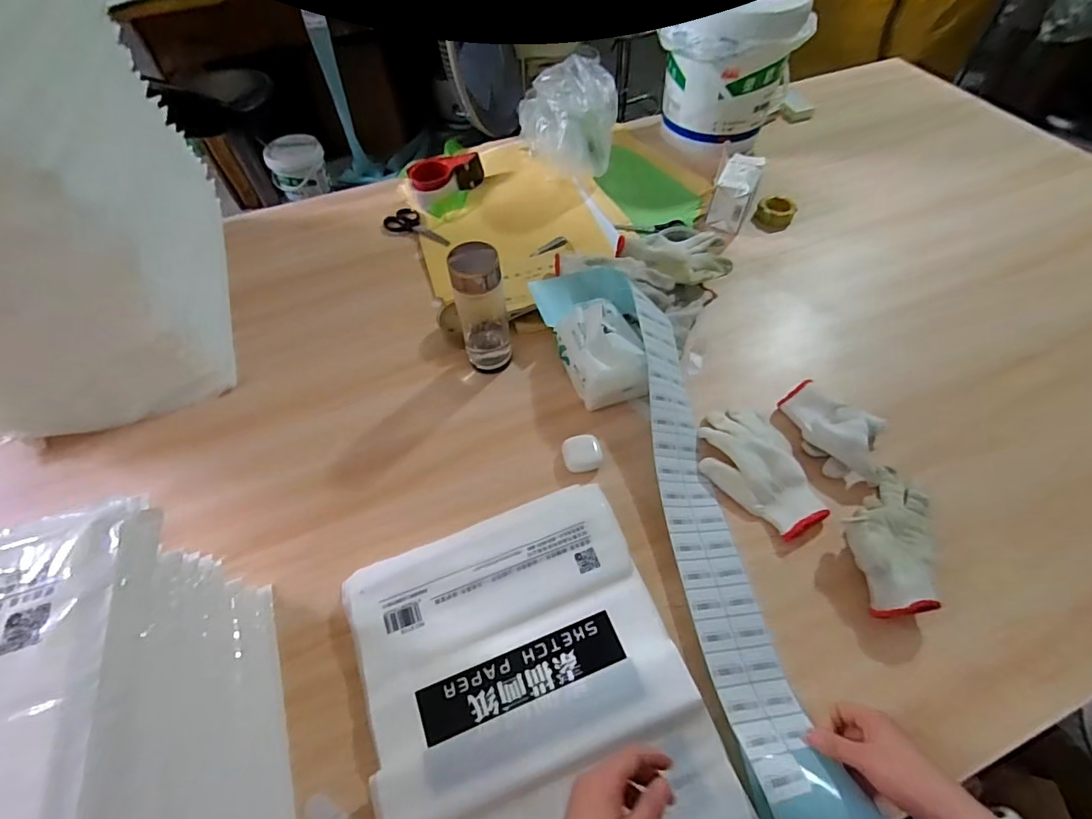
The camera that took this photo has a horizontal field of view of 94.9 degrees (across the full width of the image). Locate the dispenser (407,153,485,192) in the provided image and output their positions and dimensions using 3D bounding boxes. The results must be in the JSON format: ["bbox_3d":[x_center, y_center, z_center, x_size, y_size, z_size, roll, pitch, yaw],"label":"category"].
[{"bbox_3d":[-0.195,-0.457,0.979,0.144,0.052,0.064,-7,56,-3],"label":"dispenser"}]

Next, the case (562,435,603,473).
[{"bbox_3d":[0.048,0.056,0.654,0.050,0.020,0.043,-6,56,-3],"label":"case"}]

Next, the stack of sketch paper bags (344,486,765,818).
[{"bbox_3d":[-0.017,0.272,0.478,0.305,0.039,0.374,-18,57,-9],"label":"stack of sketch paper bags"}]

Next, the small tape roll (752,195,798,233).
[{"bbox_3d":[0.429,-0.369,0.938,0.068,0.036,0.073,-1,56,1],"label":"small tape roll"}]

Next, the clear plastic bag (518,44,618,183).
[{"bbox_3d":[0.037,-0.537,0.942,0.151,0.179,0.152,-15,57,-9],"label":"clear plastic bag"}]

